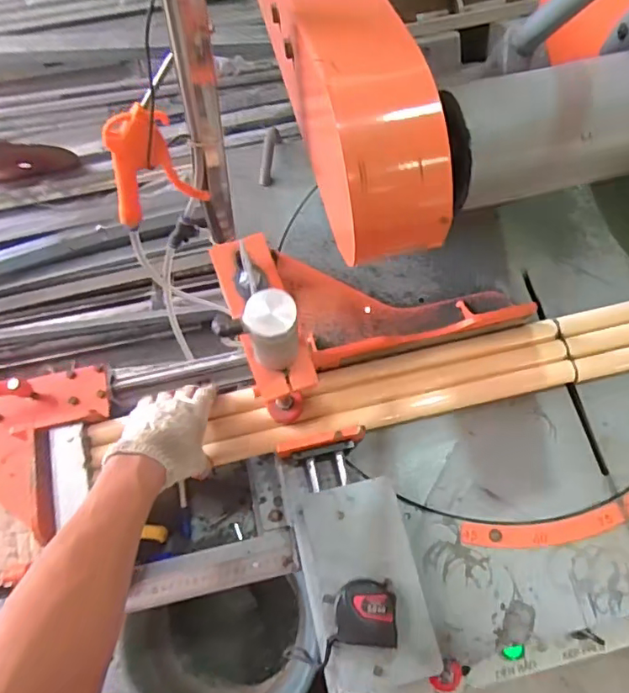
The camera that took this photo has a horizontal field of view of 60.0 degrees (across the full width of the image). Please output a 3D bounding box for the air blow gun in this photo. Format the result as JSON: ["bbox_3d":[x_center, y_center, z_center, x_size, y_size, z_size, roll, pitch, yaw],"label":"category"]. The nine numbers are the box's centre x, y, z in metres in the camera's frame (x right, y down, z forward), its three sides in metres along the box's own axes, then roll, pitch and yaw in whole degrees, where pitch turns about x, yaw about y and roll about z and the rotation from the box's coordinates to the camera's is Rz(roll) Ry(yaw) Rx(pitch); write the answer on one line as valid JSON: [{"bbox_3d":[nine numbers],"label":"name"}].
[{"bbox_3d":[-0.152,-0.179,0.502,0.086,0.161,0.028,-22,62,-13],"label":"air blow gun"}]

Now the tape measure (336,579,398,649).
[{"bbox_3d":[0.053,0.275,0.564,0.067,0.043,0.063,6,70,4],"label":"tape measure"}]

